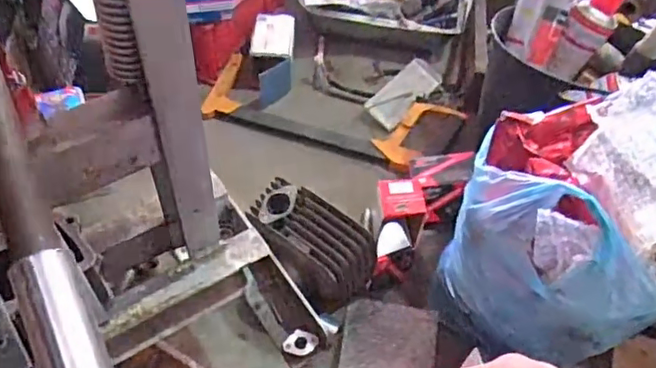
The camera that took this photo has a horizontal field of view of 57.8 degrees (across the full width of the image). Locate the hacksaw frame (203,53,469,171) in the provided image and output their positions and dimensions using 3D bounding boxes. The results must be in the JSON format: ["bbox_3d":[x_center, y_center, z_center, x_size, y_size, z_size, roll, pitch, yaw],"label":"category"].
[{"bbox_3d":[0.004,-0.103,0.933,0.392,0.046,0.143,17,52,8],"label":"hacksaw frame"}]

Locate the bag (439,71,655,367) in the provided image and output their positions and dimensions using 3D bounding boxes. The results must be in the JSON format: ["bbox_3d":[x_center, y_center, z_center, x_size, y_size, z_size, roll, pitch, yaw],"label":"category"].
[{"bbox_3d":[0.229,0.063,0.570,0.214,0.267,0.169,23,54,13],"label":"bag"}]

